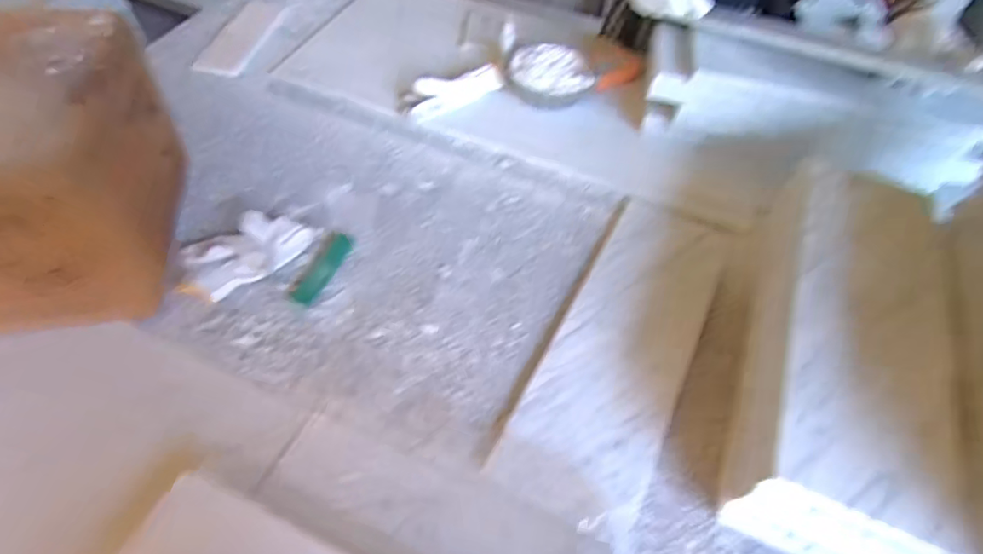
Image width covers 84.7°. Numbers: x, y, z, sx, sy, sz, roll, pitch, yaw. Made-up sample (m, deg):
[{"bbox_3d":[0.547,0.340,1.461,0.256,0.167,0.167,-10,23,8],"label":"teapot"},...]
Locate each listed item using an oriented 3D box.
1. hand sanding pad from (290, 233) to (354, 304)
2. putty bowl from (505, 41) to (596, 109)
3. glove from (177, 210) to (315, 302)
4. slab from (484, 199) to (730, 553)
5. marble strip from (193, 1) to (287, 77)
[{"bbox_3d":[-0.212,-0.013,0.680,0.034,0.005,0.113,19,54,10],"label":"hand sanding pad"},{"bbox_3d":[0.102,-0.340,0.935,0.144,0.059,0.134,2,53,-2],"label":"putty bowl"},{"bbox_3d":[-0.311,-0.034,0.676,0.167,0.045,0.083,-28,60,-22],"label":"glove"},{"bbox_3d":[0.166,0.071,0.654,0.154,0.025,0.453,24,56,14],"label":"slab"},{"bbox_3d":[-0.459,-0.449,0.992,0.093,0.008,0.267,8,53,2],"label":"marble strip"}]

